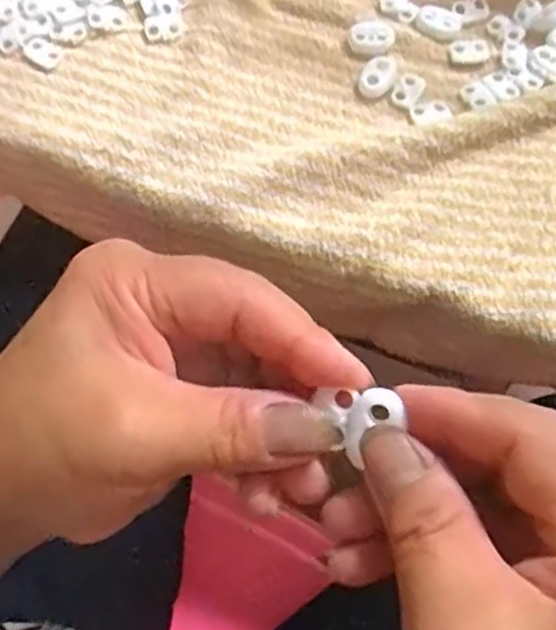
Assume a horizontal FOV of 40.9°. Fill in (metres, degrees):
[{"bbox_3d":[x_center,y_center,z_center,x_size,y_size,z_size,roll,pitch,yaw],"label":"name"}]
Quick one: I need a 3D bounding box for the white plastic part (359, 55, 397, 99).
[{"bbox_3d":[0.049,-0.115,0.358,0.015,0.005,0.024,24,71,9],"label":"white plastic part"}]

